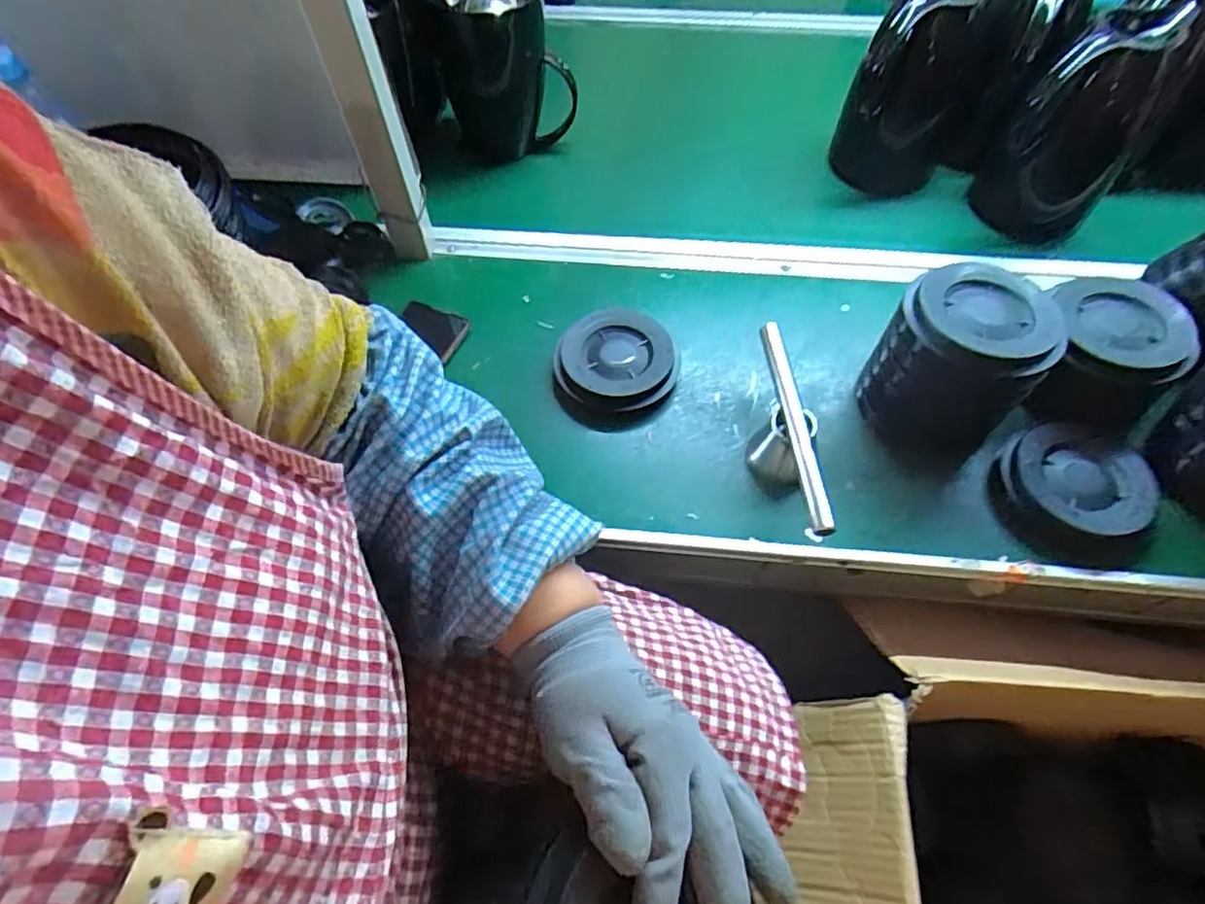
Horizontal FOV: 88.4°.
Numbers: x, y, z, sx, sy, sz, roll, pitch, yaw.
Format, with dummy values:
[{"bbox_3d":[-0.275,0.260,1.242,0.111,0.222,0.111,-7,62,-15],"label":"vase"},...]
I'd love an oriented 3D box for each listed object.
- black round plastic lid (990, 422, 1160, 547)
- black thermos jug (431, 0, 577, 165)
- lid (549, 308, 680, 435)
[{"bbox_3d":[0.402,0.027,0.531,0.113,0.026,0.109,0,58,1],"label":"black round plastic lid"},{"bbox_3d":[-0.111,-0.444,0.714,0.152,0.186,0.092,-5,58,-2],"label":"black thermos jug"},{"bbox_3d":[0.013,-0.081,0.599,0.113,0.028,0.123,0,58,1],"label":"lid"}]

